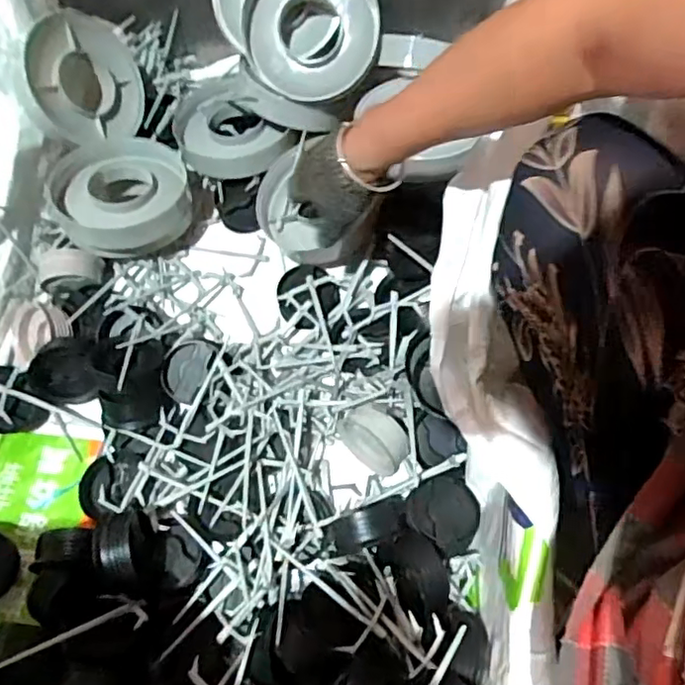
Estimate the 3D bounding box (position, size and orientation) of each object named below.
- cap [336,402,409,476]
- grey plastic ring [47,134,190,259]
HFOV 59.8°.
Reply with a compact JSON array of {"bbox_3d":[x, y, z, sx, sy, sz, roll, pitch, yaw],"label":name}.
[{"bbox_3d":[0.031,0.098,0.609,0.072,0.076,0.021,31,49,12],"label":"cap"},{"bbox_3d":[-0.272,-0.183,0.727,0.162,0.056,0.148,-1,66,2],"label":"grey plastic ring"}]

